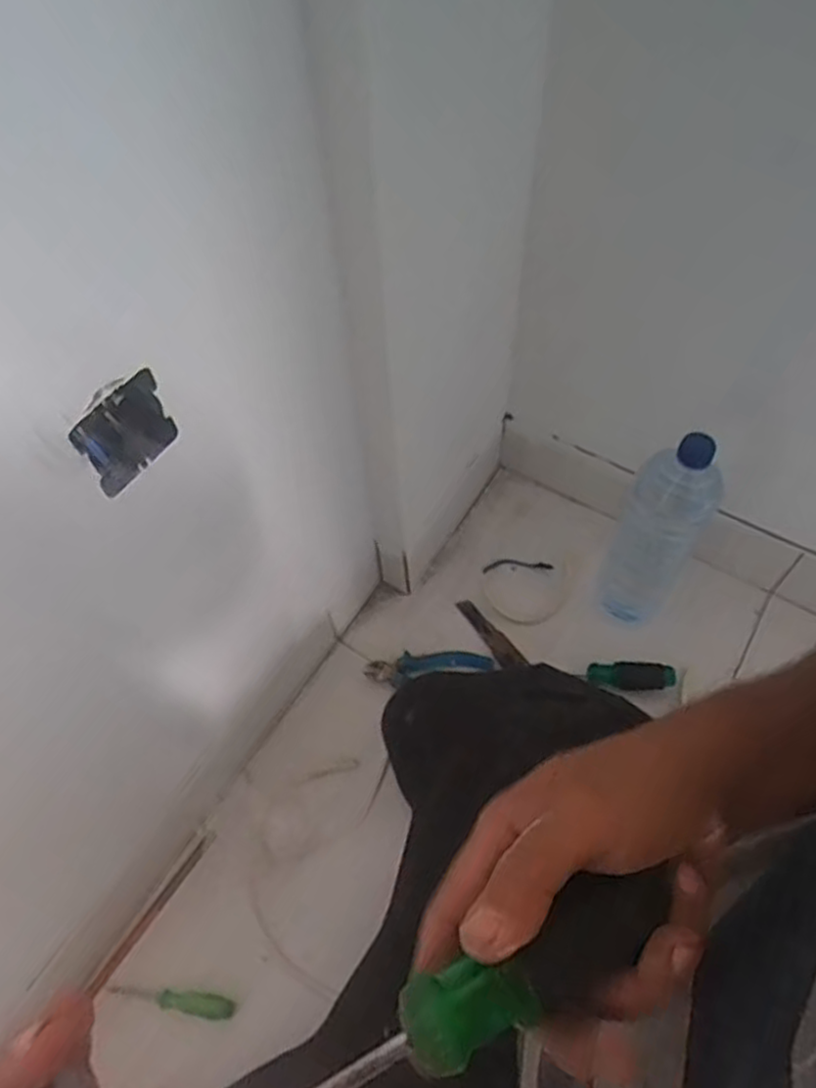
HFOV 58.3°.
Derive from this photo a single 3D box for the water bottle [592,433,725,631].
[{"bbox_3d":[0.278,-0.016,0.814,0.084,0.314,0.067,26,63,17],"label":"water bottle"}]

